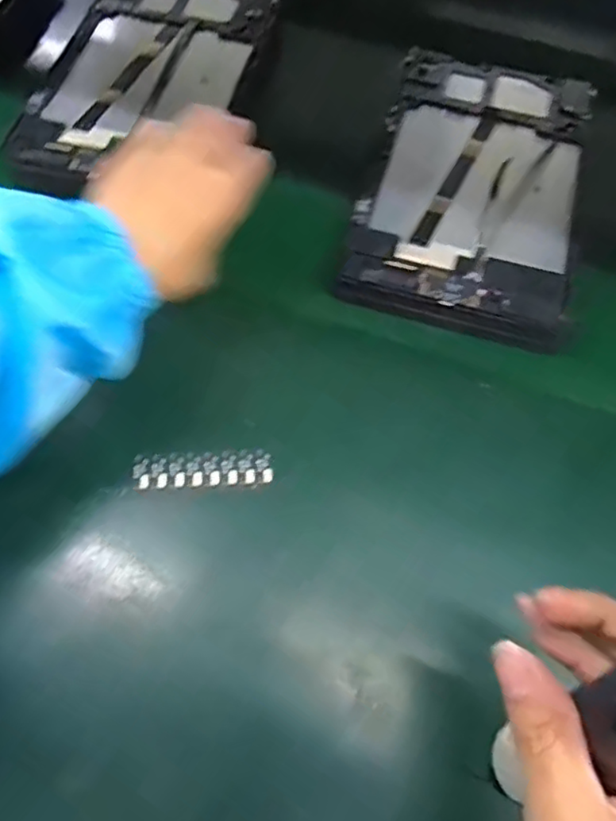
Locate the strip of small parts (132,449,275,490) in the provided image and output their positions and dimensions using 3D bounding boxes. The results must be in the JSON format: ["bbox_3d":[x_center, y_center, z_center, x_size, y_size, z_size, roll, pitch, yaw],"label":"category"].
[{"bbox_3d":[-0.061,0.034,0.357,0.078,0.004,0.021,-3,64,-2],"label":"strip of small parts"}]

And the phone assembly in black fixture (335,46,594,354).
[{"bbox_3d":[0.121,-0.168,0.436,0.144,0.030,0.249,14,64,6],"label":"phone assembly in black fixture"}]

